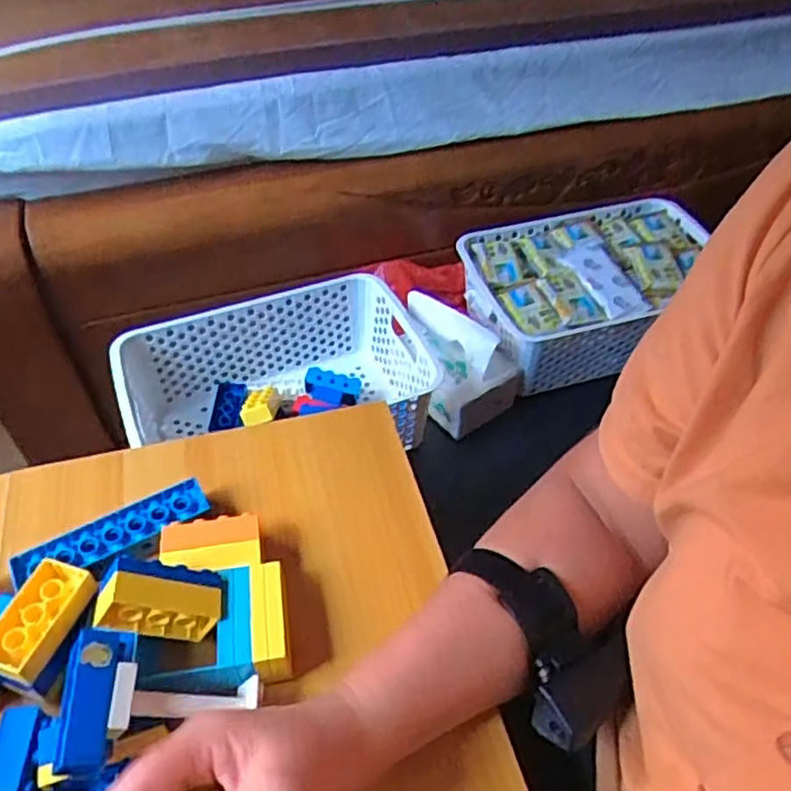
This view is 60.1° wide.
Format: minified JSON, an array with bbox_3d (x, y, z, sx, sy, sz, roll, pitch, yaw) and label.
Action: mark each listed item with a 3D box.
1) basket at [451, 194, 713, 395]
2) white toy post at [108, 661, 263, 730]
[{"bbox_3d":[0.246,-0.136,0.856,0.318,0.104,0.210,-14,49,-13],"label":"basket"},{"bbox_3d":[-0.112,0.163,0.370,0.082,0.020,0.030,14,39,-33],"label":"white toy post"}]

